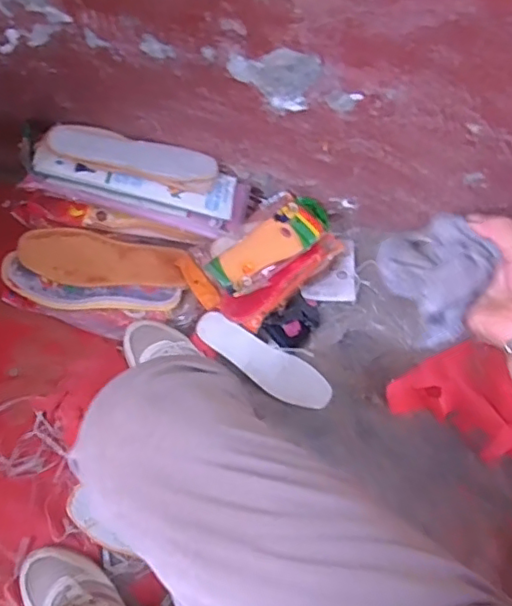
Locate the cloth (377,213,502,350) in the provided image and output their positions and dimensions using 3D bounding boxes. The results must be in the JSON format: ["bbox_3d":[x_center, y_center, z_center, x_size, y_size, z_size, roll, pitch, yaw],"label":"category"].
[{"bbox_3d":[0.150,-0.022,0.467,0.075,0.037,0.094,-24,67,-13],"label":"cloth"}]

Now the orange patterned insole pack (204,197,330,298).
[{"bbox_3d":[0.028,-0.090,0.875,0.204,0.019,0.075,-37,70,-18],"label":"orange patterned insole pack"}]

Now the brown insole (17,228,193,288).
[{"bbox_3d":[-0.221,-0.059,0.843,0.234,0.012,0.079,10,79,-5],"label":"brown insole"}]

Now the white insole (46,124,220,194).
[{"bbox_3d":[-0.174,-0.210,0.836,0.234,0.015,0.070,14,63,-8],"label":"white insole"}]

